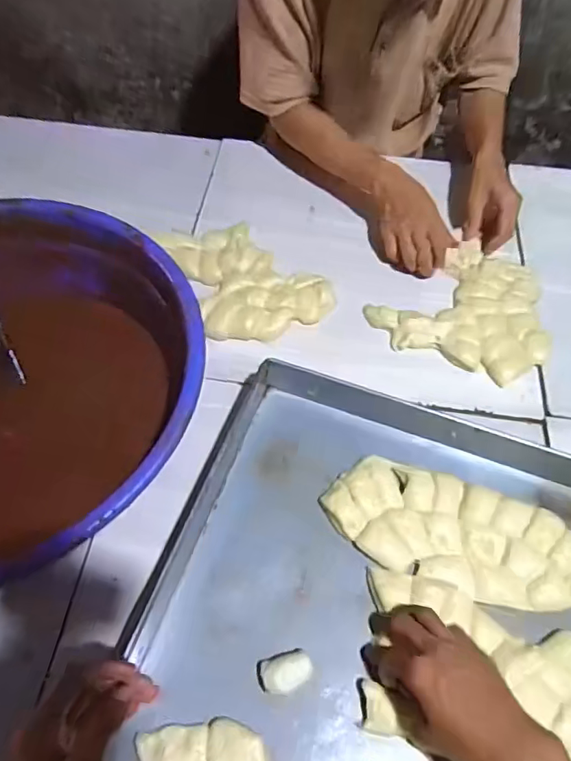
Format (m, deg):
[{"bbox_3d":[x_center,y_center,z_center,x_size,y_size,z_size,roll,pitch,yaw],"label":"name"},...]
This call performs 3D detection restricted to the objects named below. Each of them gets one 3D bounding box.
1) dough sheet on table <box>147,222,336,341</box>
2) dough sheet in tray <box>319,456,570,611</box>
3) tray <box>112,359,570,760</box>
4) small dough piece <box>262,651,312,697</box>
[{"bbox_3d":[-0.055,-0.156,0.729,0.173,0.031,0.222,-22,59,-17],"label":"dough sheet on table"},{"bbox_3d":[0.183,0.161,0.551,0.276,0.017,0.111,17,56,9],"label":"dough sheet in tray"},{"bbox_3d":[0.102,0.238,0.489,0.457,0.066,0.481,18,60,7],"label":"tray"},{"bbox_3d":[0.002,0.265,0.474,0.046,0.024,0.029,-13,57,-12],"label":"small dough piece"}]

